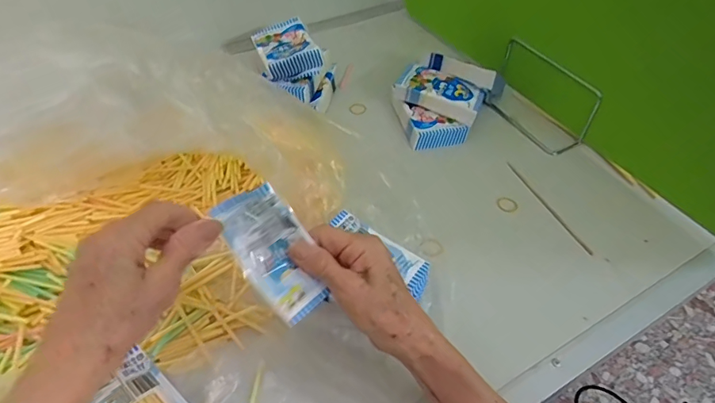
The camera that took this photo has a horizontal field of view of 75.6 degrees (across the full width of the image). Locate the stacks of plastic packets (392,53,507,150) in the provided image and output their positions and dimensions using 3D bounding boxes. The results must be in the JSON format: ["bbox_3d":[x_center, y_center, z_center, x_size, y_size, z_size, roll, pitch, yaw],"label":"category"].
[{"bbox_3d":[0.108,-0.134,0.597,0.114,0.063,0.152,27,54,20],"label":"stacks of plastic packets"}]

